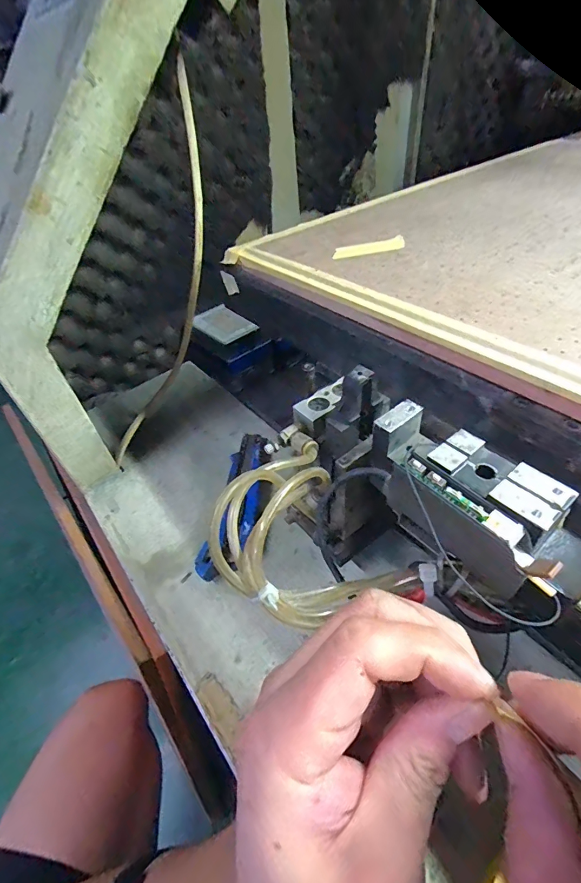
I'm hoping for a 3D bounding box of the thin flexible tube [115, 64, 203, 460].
[{"bbox_3d":[-0.110,-0.131,0.370,0.028,0.333,0.057,35,27,34],"label":"thin flexible tube"}]

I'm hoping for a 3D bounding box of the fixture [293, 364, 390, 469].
[{"bbox_3d":[0.026,-0.019,0.210,0.034,0.044,0.041,-34,50,-25],"label":"fixture"}]

